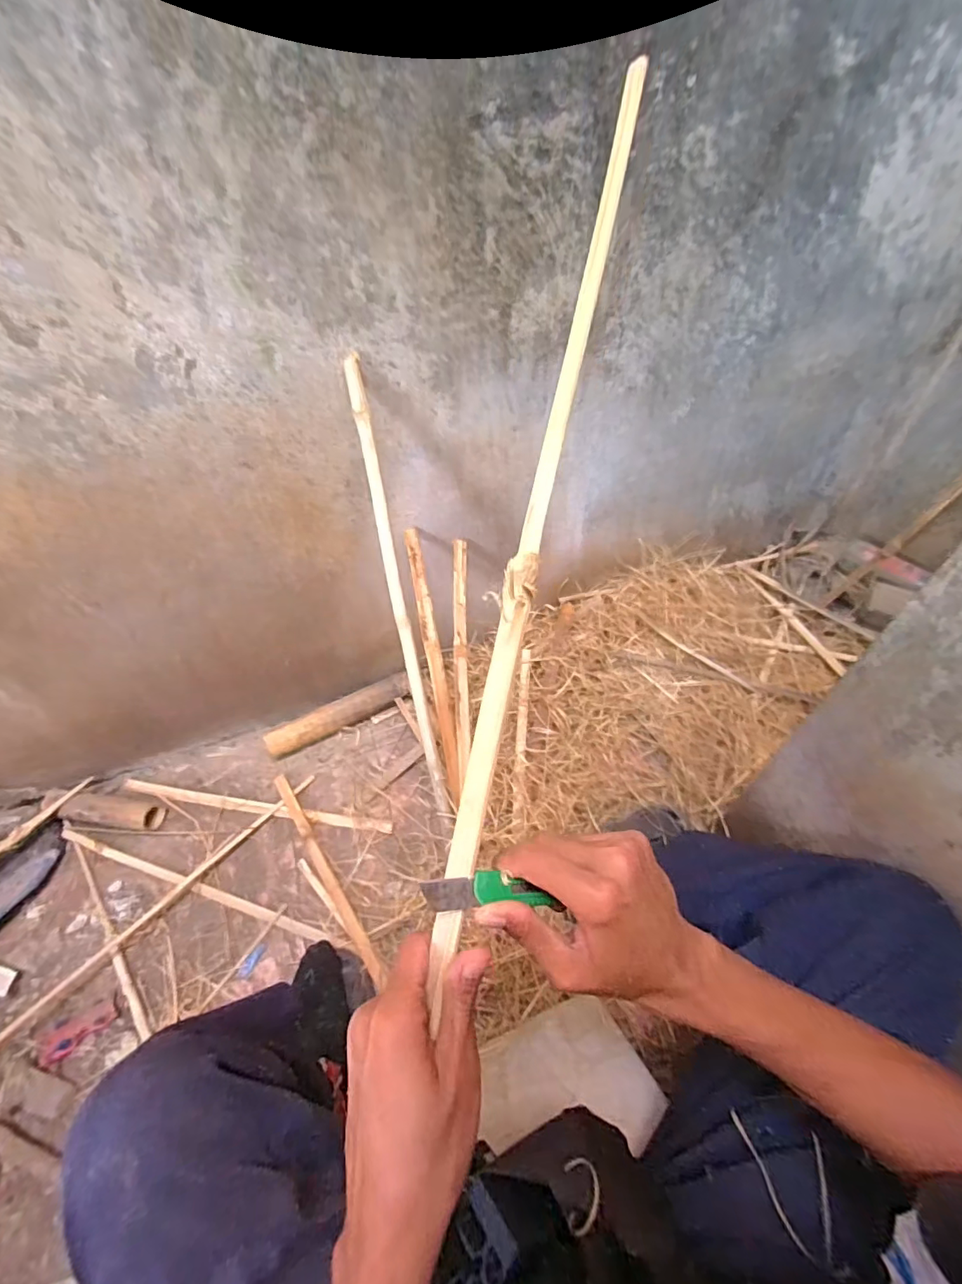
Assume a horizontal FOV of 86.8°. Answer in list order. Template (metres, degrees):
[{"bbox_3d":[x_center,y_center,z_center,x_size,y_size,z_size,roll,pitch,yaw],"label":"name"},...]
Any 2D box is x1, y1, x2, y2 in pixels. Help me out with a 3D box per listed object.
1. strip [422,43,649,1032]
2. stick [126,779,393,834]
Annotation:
[{"bbox_3d":[0.045,-0.116,0.352,0.019,0.012,0.663,11,82,12],"label":"strip"},{"bbox_3d":[-0.475,0.338,1.056,0.586,0.015,0.029,6,52,8],"label":"stick"}]

